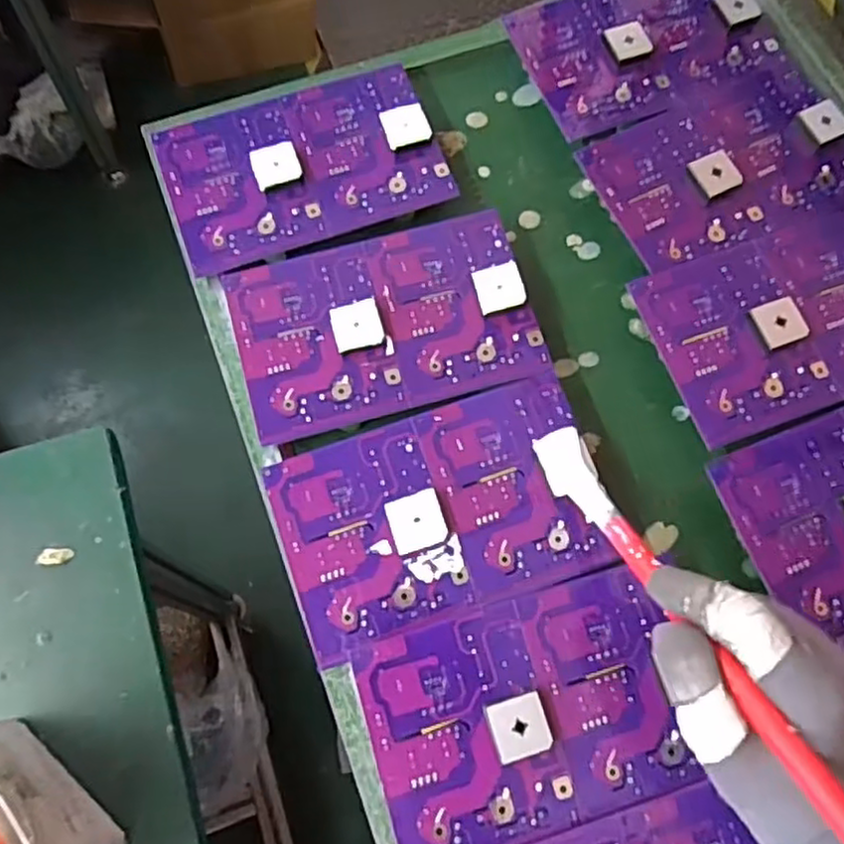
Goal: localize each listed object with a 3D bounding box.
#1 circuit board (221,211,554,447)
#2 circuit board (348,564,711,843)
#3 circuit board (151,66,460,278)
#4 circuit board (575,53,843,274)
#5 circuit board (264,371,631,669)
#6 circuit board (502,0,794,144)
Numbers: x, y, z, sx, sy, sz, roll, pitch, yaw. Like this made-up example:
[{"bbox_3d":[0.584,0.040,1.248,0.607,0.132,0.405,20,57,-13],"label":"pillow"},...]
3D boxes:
[{"bbox_3d":[-0.025,-0.068,0.473,0.195,0.015,0.125,-15,71,-5],"label":"circuit board"},{"bbox_3d":[0.057,0.162,0.387,0.167,0.009,0.122,-15,71,-5],"label":"circuit board"},{"bbox_3d":[-0.088,-0.194,0.512,0.192,0.009,0.122,-19,72,-6],"label":"circuit board"},{"bbox_3d":[0.234,-0.196,0.517,0.215,0.015,0.123,-27,73,-8],"label":"circuit board"},{"bbox_3d":[0.011,0.054,0.429,0.191,0.011,0.124,-18,72,-5],"label":"circuit board"},{"bbox_3d":[0.179,-0.305,0.557,0.199,0.016,0.129,-21,72,-6],"label":"circuit board"}]

